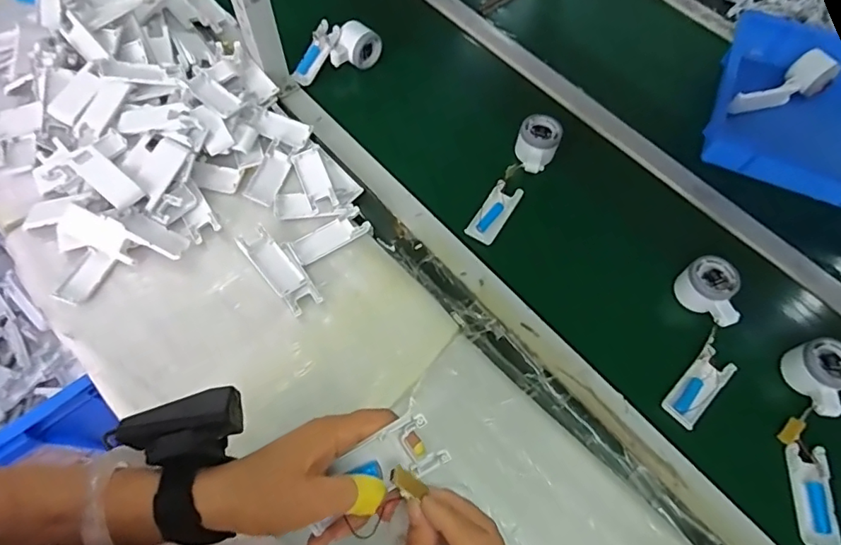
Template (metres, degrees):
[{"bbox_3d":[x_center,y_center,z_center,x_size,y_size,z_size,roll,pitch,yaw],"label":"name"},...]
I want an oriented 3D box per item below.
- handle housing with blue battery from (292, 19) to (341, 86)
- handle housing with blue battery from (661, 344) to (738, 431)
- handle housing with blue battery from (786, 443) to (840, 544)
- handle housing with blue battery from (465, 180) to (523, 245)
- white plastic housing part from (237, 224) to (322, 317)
[{"bbox_3d":[-0.166,-0.346,0.796,0.039,0.015,0.105,34,97,14],"label":"handle housing with blue battery"},{"bbox_3d":[0.329,0.135,0.592,0.104,0.015,0.040,-40,73,-22],"label":"handle housing with blue battery"},{"bbox_3d":[0.428,0.244,0.547,0.037,0.018,0.105,11,63,0],"label":"handle housing with blue battery"},{"bbox_3d":[0.103,-0.084,0.698,0.041,0.013,0.100,30,64,10],"label":"handle housing with blue battery"},{"bbox_3d":[-0.174,-0.005,0.627,0.046,0.010,0.128,-36,72,-21],"label":"white plastic housing part"}]

